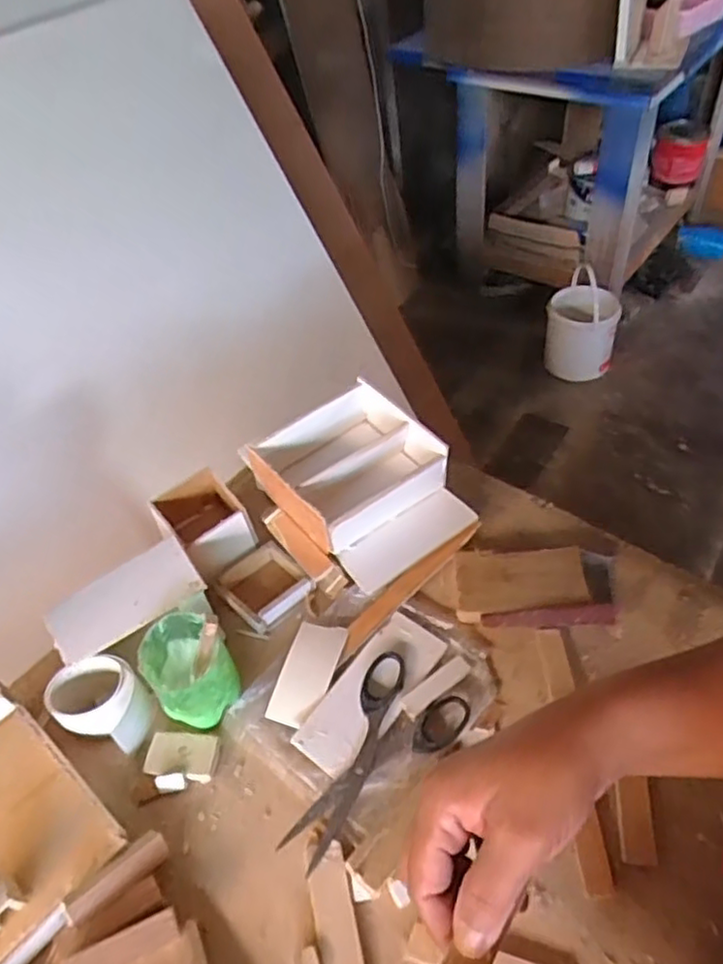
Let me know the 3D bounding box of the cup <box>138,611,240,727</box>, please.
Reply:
[{"bbox_3d":[-0.123,0.138,0.484,0.057,0.064,0.062,-4,48,4],"label":"cup"}]

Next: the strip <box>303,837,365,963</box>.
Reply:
[{"bbox_3d":[-0.016,0.265,0.404,0.027,0.005,0.092,-11,48,-7],"label":"strip"}]

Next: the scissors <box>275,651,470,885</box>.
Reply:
[{"bbox_3d":[0.006,0.193,0.464,0.077,0.015,0.148,28,55,26],"label":"scissors"}]

